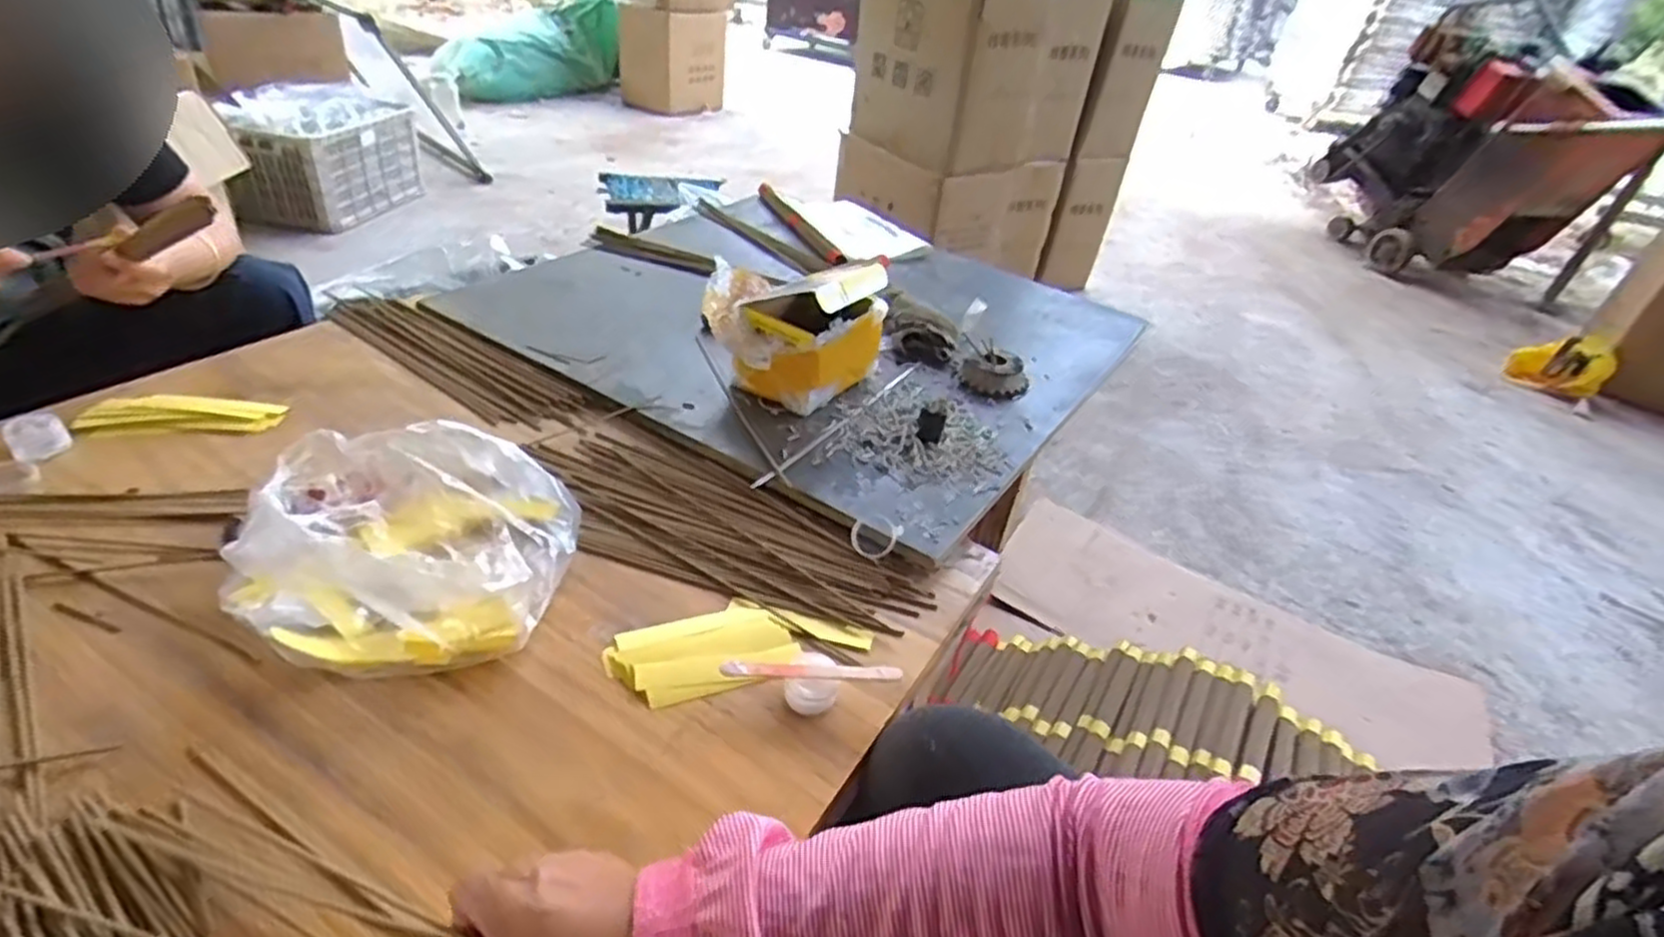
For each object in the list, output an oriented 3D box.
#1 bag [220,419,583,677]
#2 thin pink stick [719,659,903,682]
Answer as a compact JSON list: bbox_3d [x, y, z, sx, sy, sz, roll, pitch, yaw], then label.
[{"bbox_3d":[-0.306,0.040,0.561,0.207,0.090,0.185,7,35,-3],"label":"bag"},{"bbox_3d":[-0.013,0.138,0.532,0.120,0.010,0.011,4,35,-7],"label":"thin pink stick"}]

